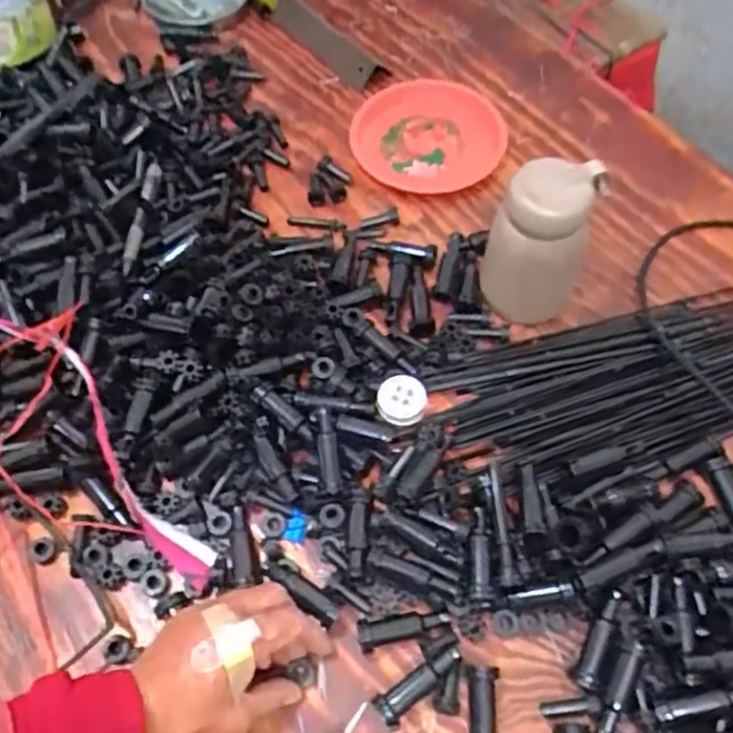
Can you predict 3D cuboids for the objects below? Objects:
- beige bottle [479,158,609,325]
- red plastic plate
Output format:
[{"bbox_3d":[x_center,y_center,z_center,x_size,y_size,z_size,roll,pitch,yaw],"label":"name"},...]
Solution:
[{"bbox_3d":[0.145,-0.098,0.588,0.071,0.140,0.078,24,65,16],"label":"beige bottle"},{"bbox_3d":[0.065,-0.246,0.752,0.155,0.017,0.154,-1,61,2],"label":"red plastic plate"}]

